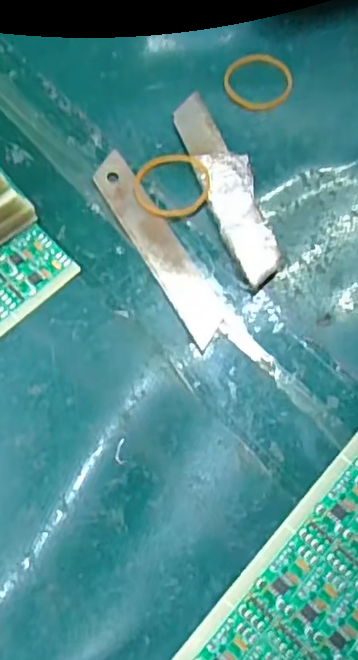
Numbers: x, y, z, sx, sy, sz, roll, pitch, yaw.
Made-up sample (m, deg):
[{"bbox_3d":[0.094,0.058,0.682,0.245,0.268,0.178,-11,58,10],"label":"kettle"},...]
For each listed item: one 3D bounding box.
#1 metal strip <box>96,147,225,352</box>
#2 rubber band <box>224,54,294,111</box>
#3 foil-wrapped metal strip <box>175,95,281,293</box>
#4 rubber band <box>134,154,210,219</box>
[{"bbox_3d":[-0.009,-0.037,0.250,0.019,0.004,0.096,-28,72,-12],"label":"metal strip"},{"bbox_3d":[0.038,-0.119,0.284,0.032,0.004,0.032,1,69,-2],"label":"rubber band"},{"bbox_3d":[0.021,-0.064,0.260,0.021,0.009,0.099,-16,70,-8],"label":"foil-wrapped metal strip"},{"bbox_3d":[-0.003,-0.064,0.261,0.032,0.005,0.032,-6,69,-4],"label":"rubber band"}]

